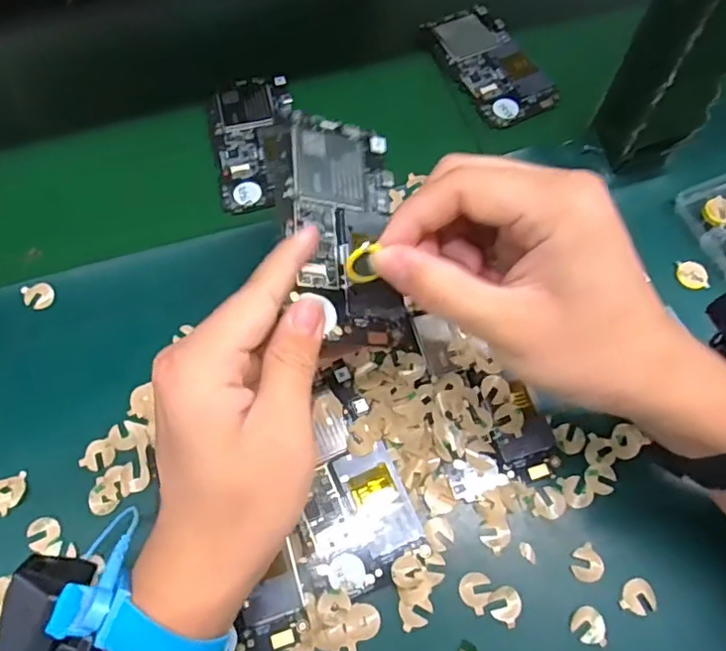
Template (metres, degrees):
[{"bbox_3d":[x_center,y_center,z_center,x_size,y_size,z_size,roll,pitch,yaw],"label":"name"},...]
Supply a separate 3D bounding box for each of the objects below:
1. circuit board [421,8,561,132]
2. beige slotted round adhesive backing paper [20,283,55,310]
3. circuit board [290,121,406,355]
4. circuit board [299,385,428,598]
[{"bbox_3d":[0.102,-0.215,0.478,0.063,0.011,0.122,-25,66,-10],"label":"circuit board"},{"bbox_3d":[-0.212,-0.020,0.381,0.018,0.004,0.019,0,66,-1],"label":"beige slotted round adhesive backing paper"},{"bbox_3d":[-0.008,-0.050,0.302,0.059,0.005,0.123,3,73,-27],"label":"circuit board"},{"bbox_3d":[-0.011,0.093,0.331,0.064,0.007,0.106,-21,66,-8],"label":"circuit board"}]

